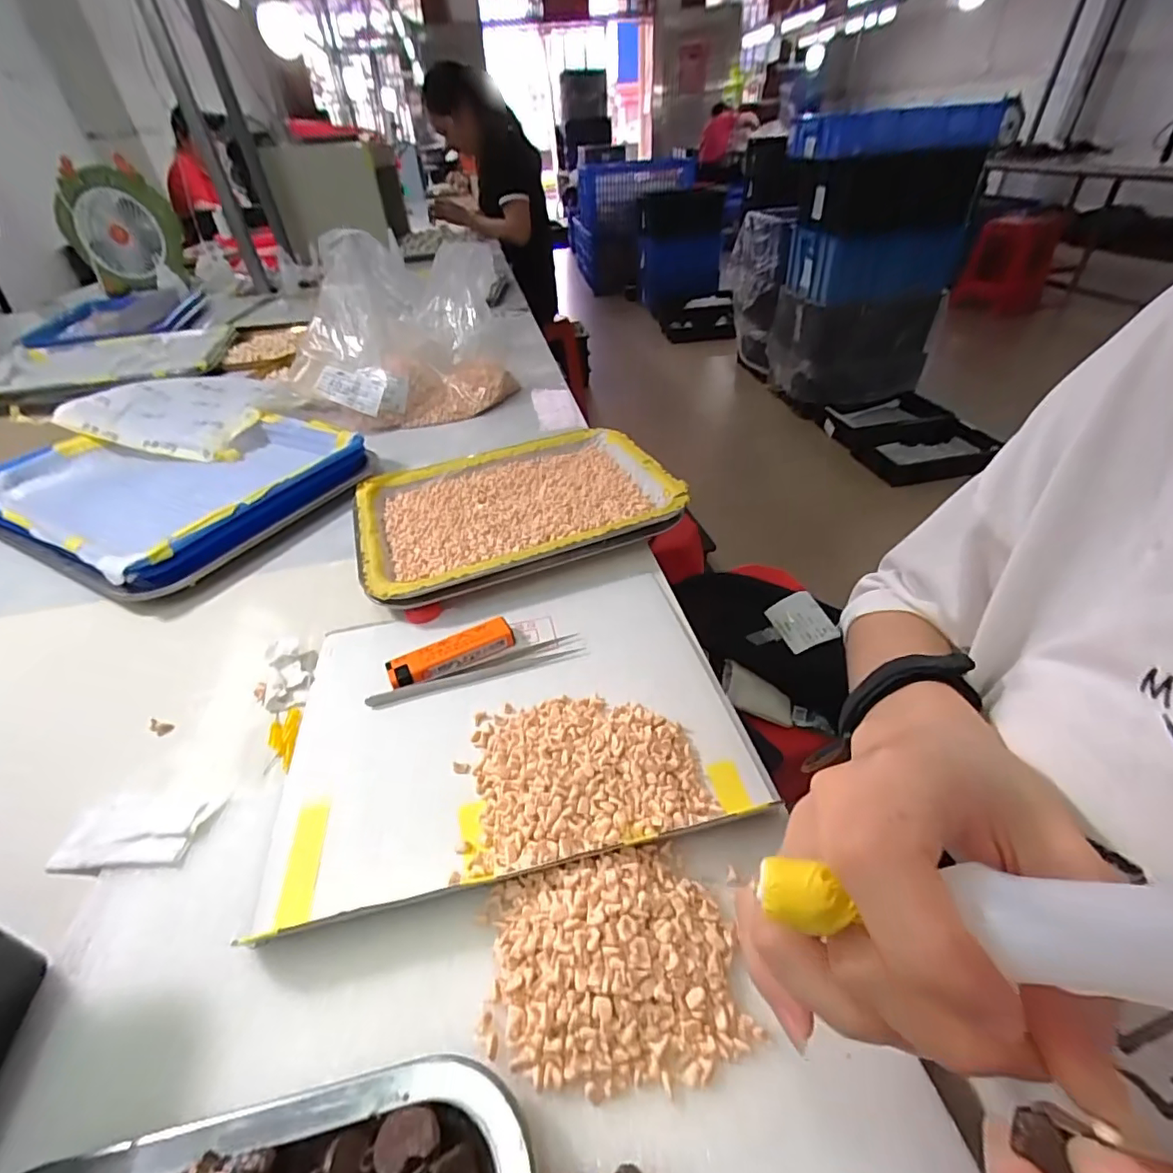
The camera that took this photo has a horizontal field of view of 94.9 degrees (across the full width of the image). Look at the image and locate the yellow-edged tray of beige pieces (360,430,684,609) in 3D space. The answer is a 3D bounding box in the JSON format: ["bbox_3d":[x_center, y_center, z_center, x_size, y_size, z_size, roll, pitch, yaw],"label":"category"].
[{"bbox_3d":[-0.062,-0.069,0.470,0.257,0.029,0.192,-16,41,-13],"label":"yellow-edged tray of beige pieces"}]

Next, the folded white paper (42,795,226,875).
[{"bbox_3d":[-0.233,0.126,0.276,0.077,0.009,0.039,1,40,6],"label":"folded white paper"}]

